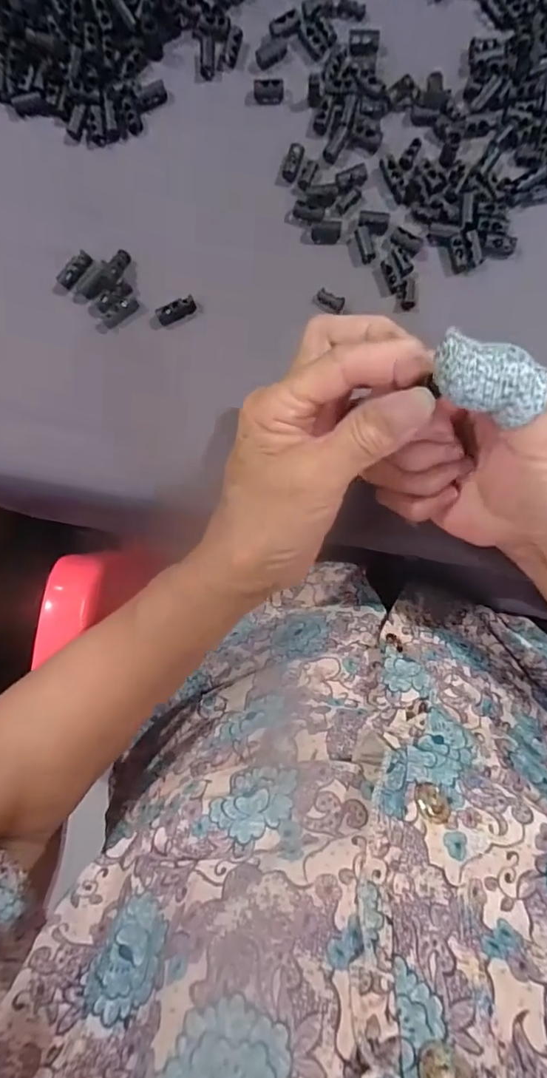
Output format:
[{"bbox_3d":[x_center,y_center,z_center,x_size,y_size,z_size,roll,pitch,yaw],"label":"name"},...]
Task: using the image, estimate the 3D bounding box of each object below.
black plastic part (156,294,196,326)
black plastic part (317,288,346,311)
[{"bbox_3d":[-0.058,-0.138,0.309,0.024,0.007,0.009,-29,88,-13],"label":"black plastic part"},{"bbox_3d":[0.034,-0.143,0.307,0.018,0.005,0.007,31,91,3],"label":"black plastic part"}]

